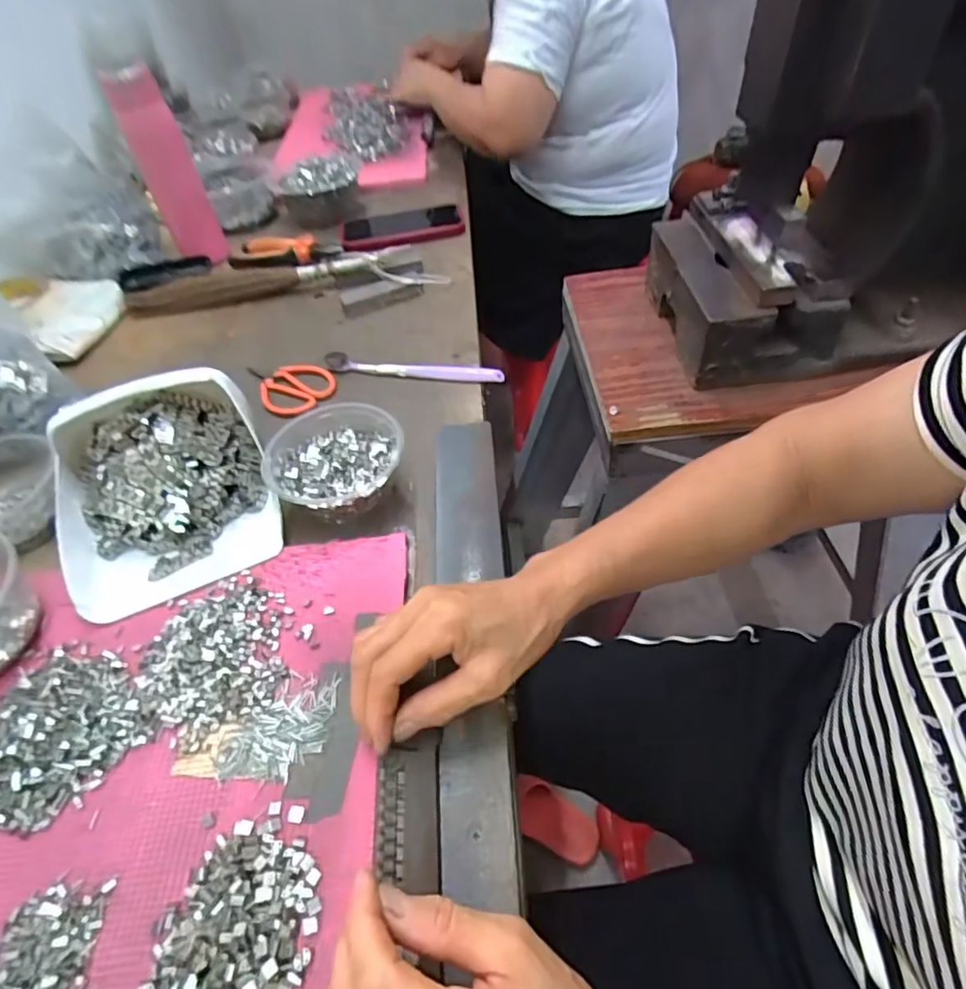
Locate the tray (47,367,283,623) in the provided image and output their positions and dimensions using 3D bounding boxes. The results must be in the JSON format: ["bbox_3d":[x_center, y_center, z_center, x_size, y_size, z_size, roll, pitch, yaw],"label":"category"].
[{"bbox_3d":[-0.251,-0.007,0.447,0.156,0.041,0.180,-20,75,-10],"label":"tray"}]

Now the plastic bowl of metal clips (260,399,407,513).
[{"bbox_3d":[-0.114,-0.022,0.458,0.108,0.045,0.101,-4,49,4],"label":"plastic bowl of metal clips"}]

